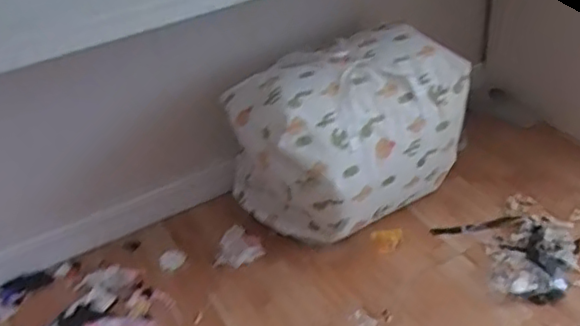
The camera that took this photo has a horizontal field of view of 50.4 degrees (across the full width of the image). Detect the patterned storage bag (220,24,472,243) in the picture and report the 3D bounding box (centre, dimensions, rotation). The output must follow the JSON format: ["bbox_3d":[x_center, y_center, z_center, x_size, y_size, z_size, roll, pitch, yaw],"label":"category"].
[{"bbox_3d":[0.148,-0.091,1.640,0.554,0.427,0.392,-27,40,-26],"label":"patterned storage bag"}]

